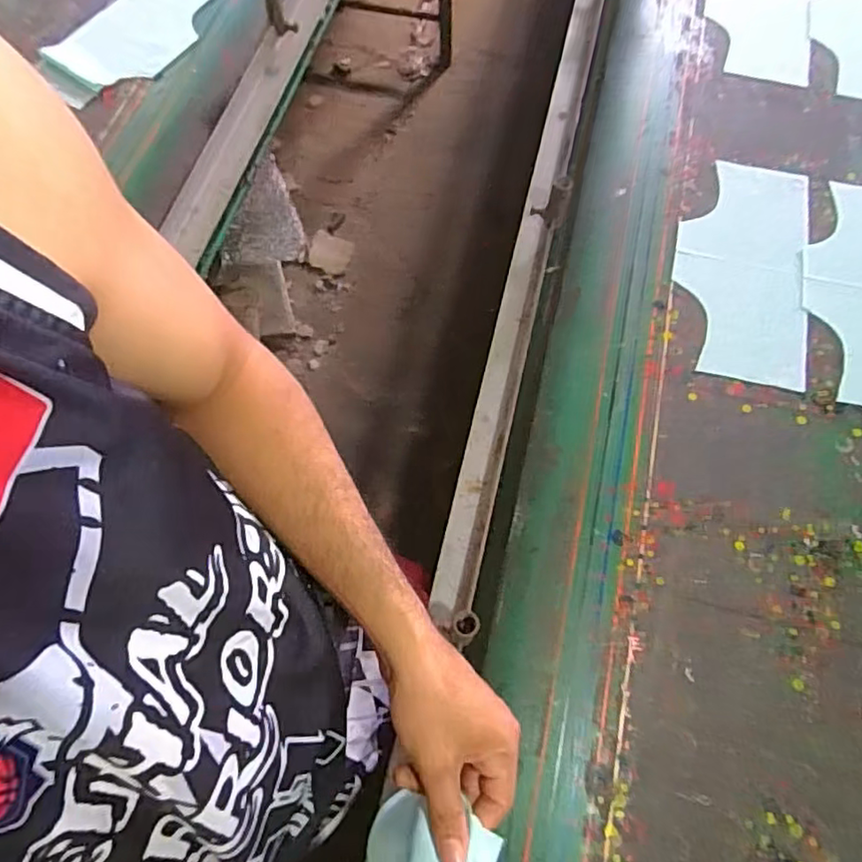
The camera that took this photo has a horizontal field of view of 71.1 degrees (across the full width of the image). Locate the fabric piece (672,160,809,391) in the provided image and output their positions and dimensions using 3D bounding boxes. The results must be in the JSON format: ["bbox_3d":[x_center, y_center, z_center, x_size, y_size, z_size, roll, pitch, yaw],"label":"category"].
[{"bbox_3d":[0.371,-0.202,0.721,0.149,0.004,0.314,14,67,6],"label":"fabric piece"}]

